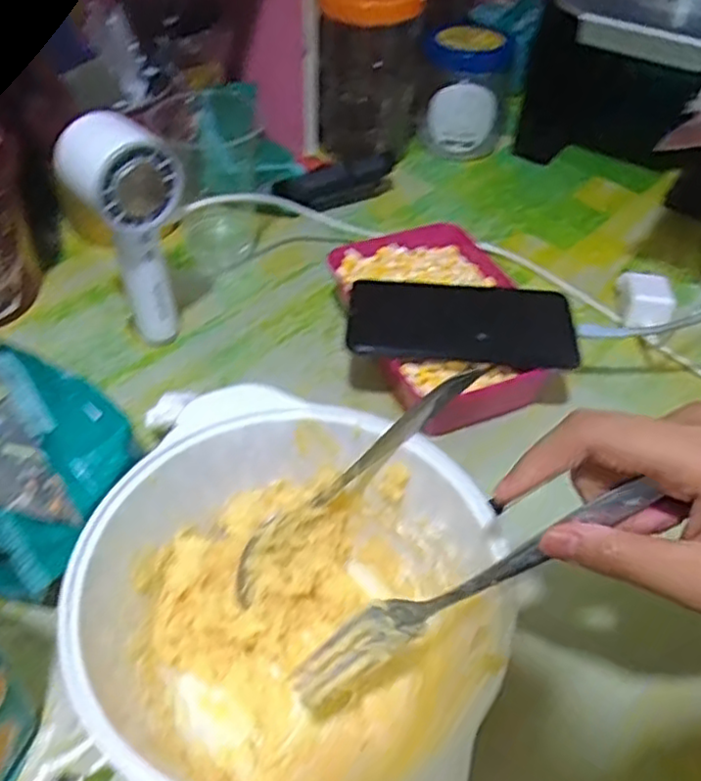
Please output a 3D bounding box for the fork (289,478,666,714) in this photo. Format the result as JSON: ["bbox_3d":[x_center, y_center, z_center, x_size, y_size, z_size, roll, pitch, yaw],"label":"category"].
[{"bbox_3d":[0.046,0.082,0.272,0.164,0.019,0.025,-34,49,15],"label":"fork"}]

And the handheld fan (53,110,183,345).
[{"bbox_3d":[-0.146,-0.107,0.463,0.059,0.163,0.057,-36,62,-22],"label":"handheld fan"}]

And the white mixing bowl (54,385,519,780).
[{"bbox_3d":[-0.029,0.105,0.322,0.174,0.100,0.177,1,47,-1],"label":"white mixing bowl"}]

